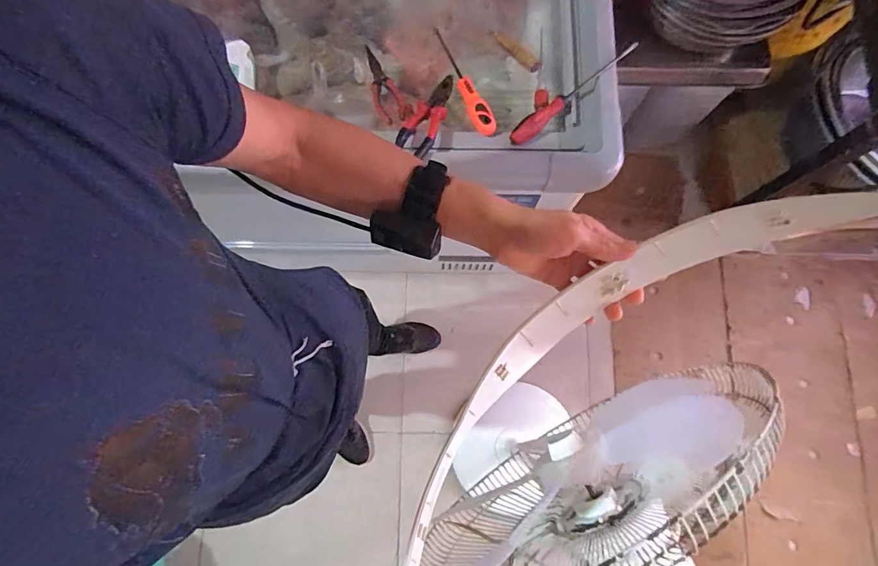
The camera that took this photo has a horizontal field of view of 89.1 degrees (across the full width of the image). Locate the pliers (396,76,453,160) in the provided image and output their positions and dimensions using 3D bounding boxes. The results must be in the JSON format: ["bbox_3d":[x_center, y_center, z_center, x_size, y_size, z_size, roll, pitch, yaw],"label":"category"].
[{"bbox_3d":[-0.015,-0.272,0.716,0.059,0.026,0.143,25,81,5],"label":"pliers"}]

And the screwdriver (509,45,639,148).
[{"bbox_3d":[0.215,-0.309,0.724,0.240,0.027,0.026,-40,81,3],"label":"screwdriver"}]

